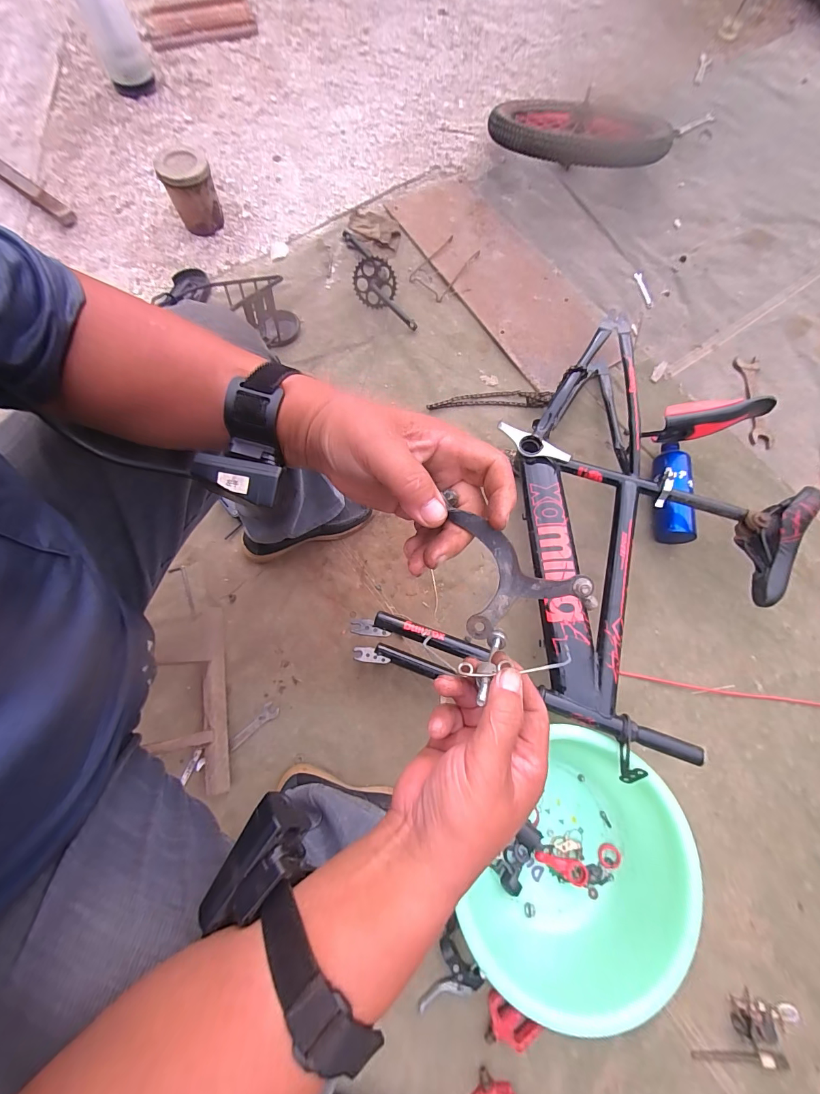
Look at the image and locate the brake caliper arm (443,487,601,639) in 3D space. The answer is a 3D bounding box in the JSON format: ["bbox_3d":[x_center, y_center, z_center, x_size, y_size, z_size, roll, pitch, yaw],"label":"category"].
[{"bbox_3d":[0.062,0.004,0.243,0.079,0.010,0.088,-19,91,15],"label":"brake caliper arm"}]

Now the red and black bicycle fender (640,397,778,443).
[{"bbox_3d":[0.599,-0.258,0.784,0.259,0.062,0.061,-11,74,-5],"label":"red and black bicycle fender"}]

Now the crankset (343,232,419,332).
[{"bbox_3d":[-0.107,-0.699,0.988,0.105,0.079,0.367,-26,76,-6],"label":"crankset"}]

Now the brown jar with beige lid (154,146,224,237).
[{"bbox_3d":[-0.572,-0.934,1.044,0.121,0.147,0.117,0,75,1],"label":"brown jar with beige lid"}]

